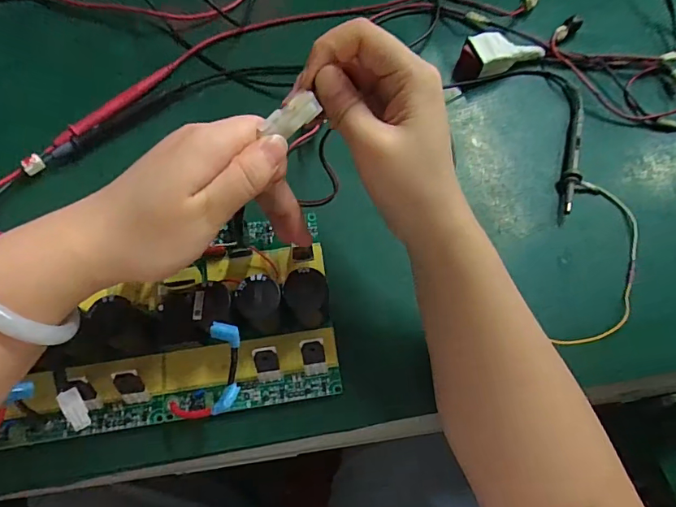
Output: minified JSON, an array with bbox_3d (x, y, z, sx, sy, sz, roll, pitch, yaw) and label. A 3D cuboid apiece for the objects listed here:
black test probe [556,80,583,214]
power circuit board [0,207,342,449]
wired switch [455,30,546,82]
[{"bbox_3d":[0.199,-0.096,0.390,0.014,0.012,0.135,13,69,5],"label":"black test probe"},{"bbox_3d":[-0.111,0.042,0.310,0.213,0.056,0.140,-8,69,-3],"label":"power circuit board"},{"bbox_3d":[0.145,-0.180,0.409,0.084,0.021,0.031,-13,69,-5],"label":"wired switch"}]

